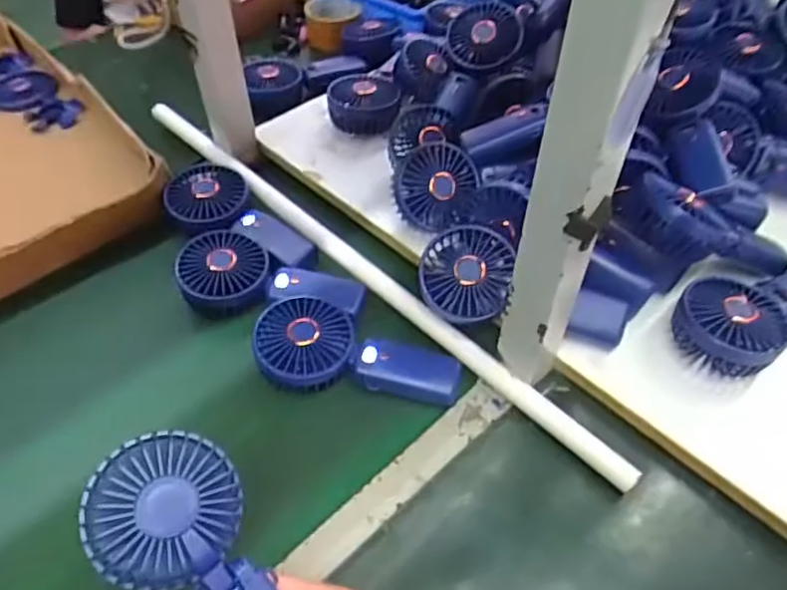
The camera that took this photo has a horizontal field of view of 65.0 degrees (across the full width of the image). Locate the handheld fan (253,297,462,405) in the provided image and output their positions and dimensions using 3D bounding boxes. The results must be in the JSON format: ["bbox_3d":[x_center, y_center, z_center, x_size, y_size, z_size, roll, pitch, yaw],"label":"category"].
[{"bbox_3d":[-0.031,0.050,0.551,0.178,0.037,0.078,5,51,3],"label":"handheld fan"}]

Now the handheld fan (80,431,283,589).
[{"bbox_3d":[-0.101,0.160,0.348,0.080,0.027,0.175,-35,88,-25],"label":"handheld fan"}]

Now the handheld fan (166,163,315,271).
[{"bbox_3d":[-0.160,-0.083,0.652,0.185,0.032,0.081,32,57,22],"label":"handheld fan"}]

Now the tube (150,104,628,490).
[{"bbox_3d":[-0.047,-0.040,0.608,0.646,0.018,0.027,38,60,25],"label":"tube"}]

